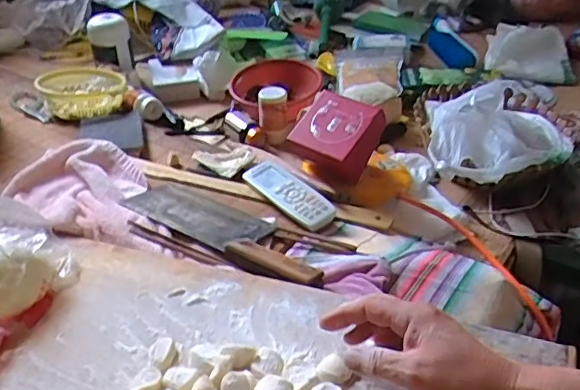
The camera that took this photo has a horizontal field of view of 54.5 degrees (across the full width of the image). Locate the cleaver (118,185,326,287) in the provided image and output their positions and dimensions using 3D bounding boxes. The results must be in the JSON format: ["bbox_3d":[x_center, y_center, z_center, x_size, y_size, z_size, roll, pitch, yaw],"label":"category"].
[{"bbox_3d":[-0.079,0.032,0.699,0.305,0.024,0.093,23,43,30],"label":"cleaver"}]

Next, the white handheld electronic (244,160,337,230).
[{"bbox_3d":[-0.005,-0.009,0.773,0.055,0.016,0.167,-23,41,-26],"label":"white handheld electronic"}]

